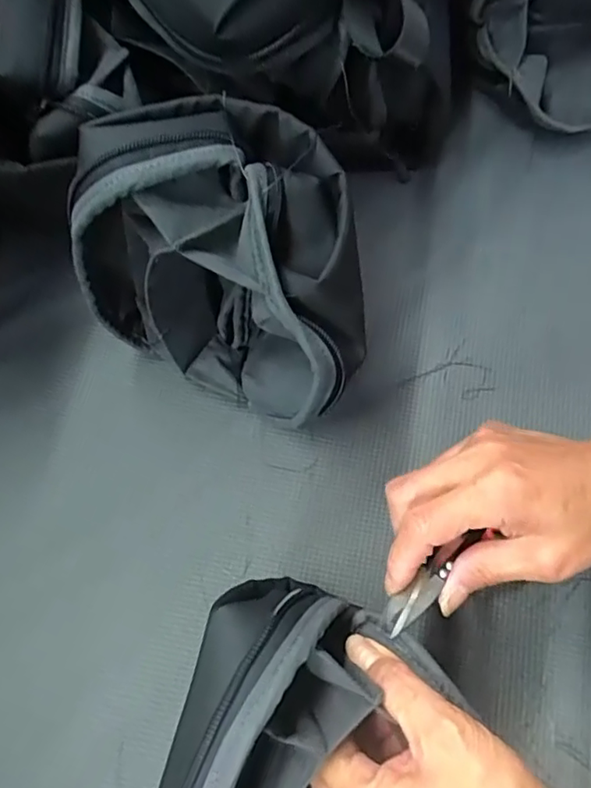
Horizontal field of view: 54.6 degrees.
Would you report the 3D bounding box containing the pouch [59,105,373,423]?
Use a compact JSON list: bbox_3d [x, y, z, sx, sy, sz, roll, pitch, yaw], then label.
[{"bbox_3d":[-0.027,-0.067,0.330,0.153,0.168,0.100,26,72,9],"label":"pouch"}]

